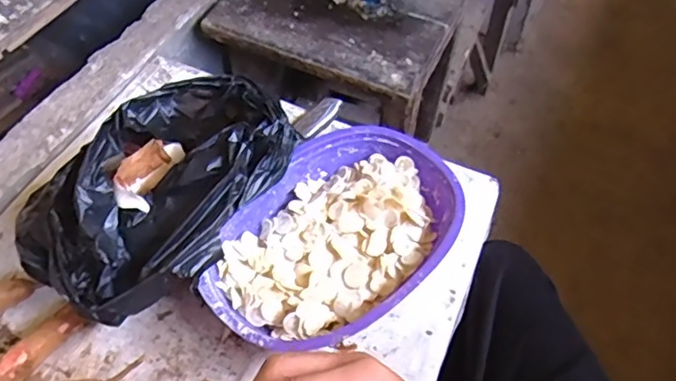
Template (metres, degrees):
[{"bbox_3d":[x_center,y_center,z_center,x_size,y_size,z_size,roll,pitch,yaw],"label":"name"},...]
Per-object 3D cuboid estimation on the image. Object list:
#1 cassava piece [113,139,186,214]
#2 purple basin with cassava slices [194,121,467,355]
[{"bbox_3d":[-0.213,-0.024,0.650,0.046,0.045,0.122,14,36,6],"label":"cassava piece"},{"bbox_3d":[-0.001,0.056,0.641,0.203,0.071,0.302,35,59,20],"label":"purple basin with cassava slices"}]

